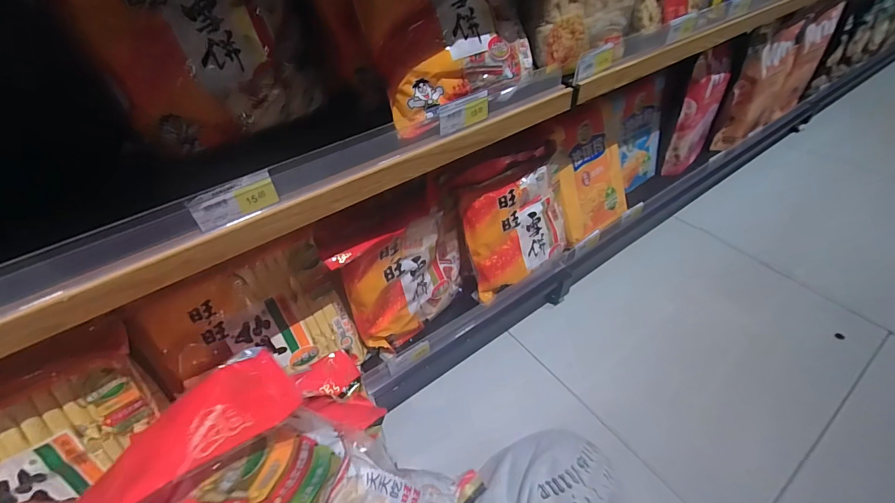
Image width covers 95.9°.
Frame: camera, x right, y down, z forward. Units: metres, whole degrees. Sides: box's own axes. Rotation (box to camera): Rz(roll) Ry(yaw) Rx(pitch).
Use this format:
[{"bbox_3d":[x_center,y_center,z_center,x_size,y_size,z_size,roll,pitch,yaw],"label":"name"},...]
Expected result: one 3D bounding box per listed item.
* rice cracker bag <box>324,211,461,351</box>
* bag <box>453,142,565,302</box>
[{"bbox_3d":[-0.061,0.037,0.660,0.242,0.225,0.054,-34,52,-28],"label":"rice cracker bag"},{"bbox_3d":[0.131,-0.068,0.751,0.245,0.246,0.090,-23,26,-20],"label":"bag"}]

